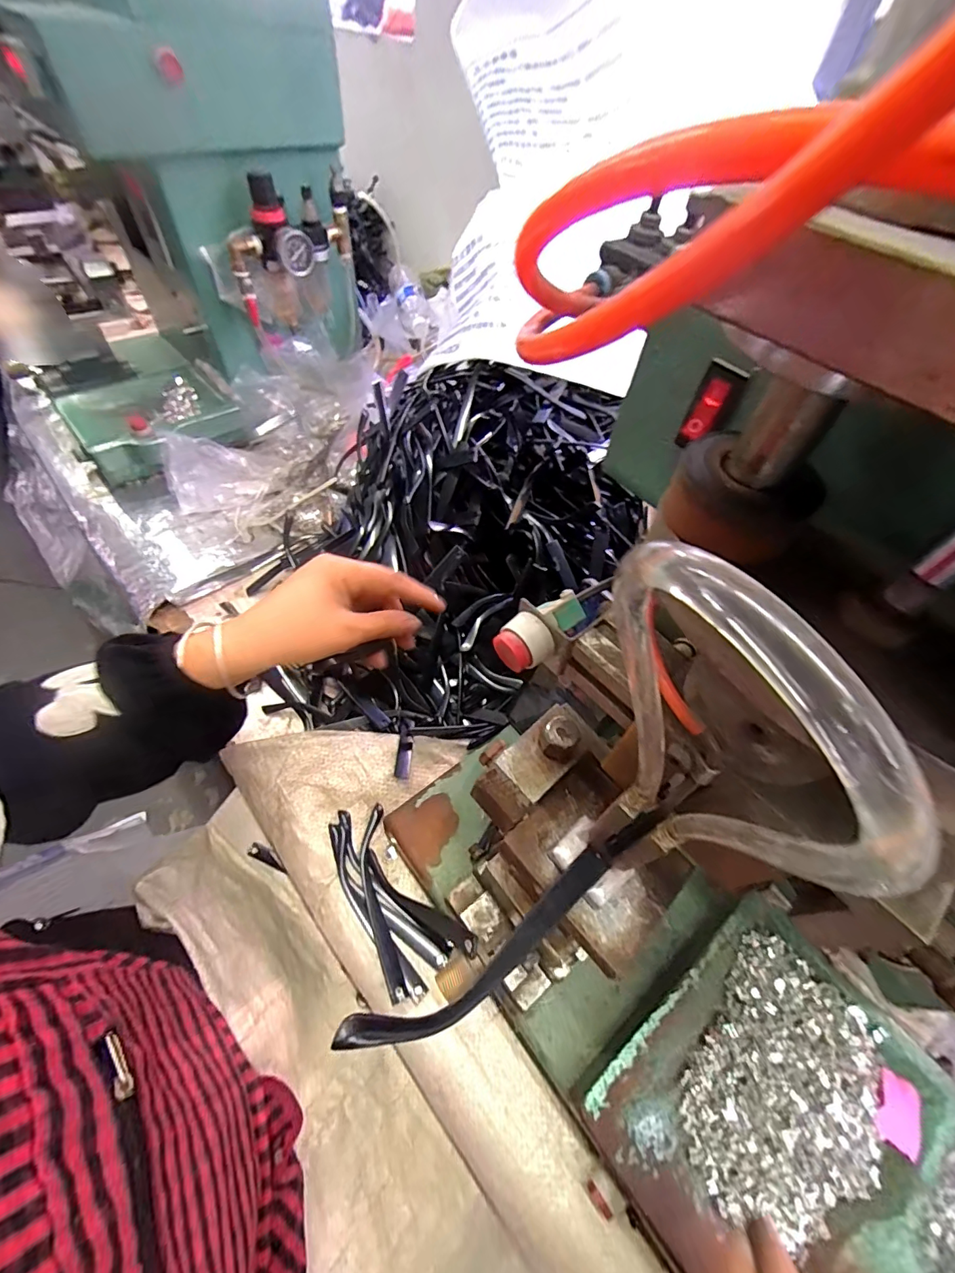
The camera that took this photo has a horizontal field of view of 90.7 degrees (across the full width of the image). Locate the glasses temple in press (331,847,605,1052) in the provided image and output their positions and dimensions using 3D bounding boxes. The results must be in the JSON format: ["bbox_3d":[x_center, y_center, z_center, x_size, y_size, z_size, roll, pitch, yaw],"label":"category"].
[{"bbox_3d":[0.008,0.132,0.199,0.134,0.010,0.021,-16,57,-35],"label":"glasses temple in press"}]

